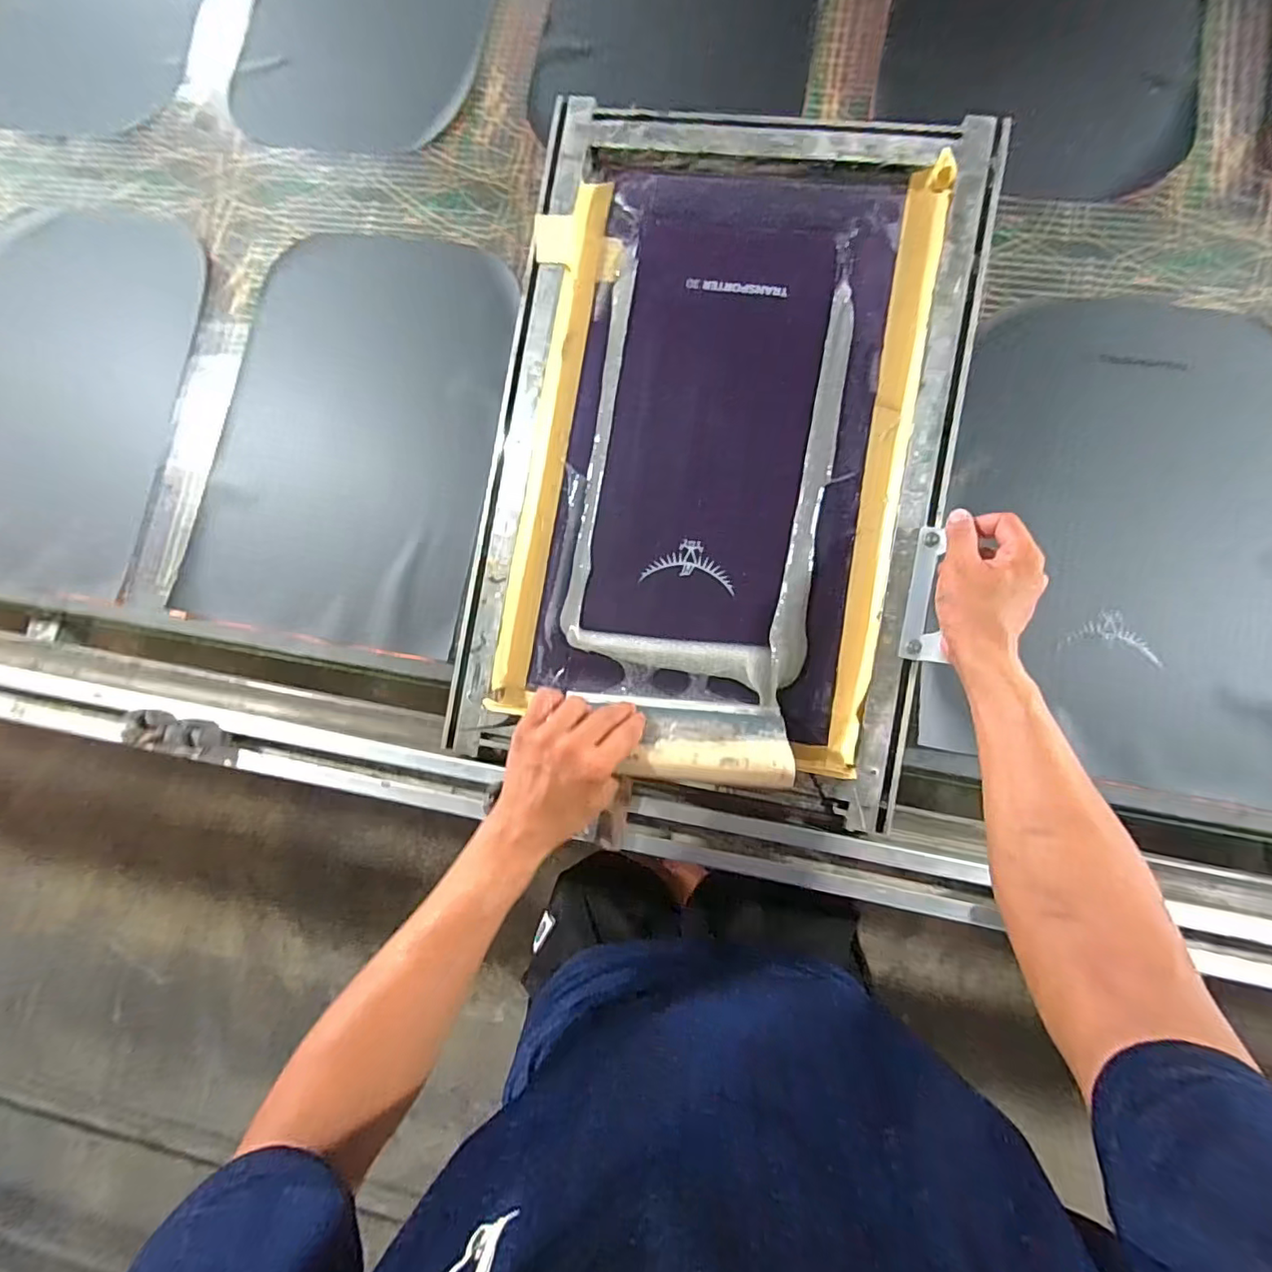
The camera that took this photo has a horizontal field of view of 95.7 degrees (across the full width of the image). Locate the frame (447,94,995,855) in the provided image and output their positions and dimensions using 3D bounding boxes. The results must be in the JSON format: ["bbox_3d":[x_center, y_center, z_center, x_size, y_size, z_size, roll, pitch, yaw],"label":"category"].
[{"bbox_3d":[0.075,-0.175,0.555,0.414,0.031,0.615,10,90,7],"label":"frame"}]

